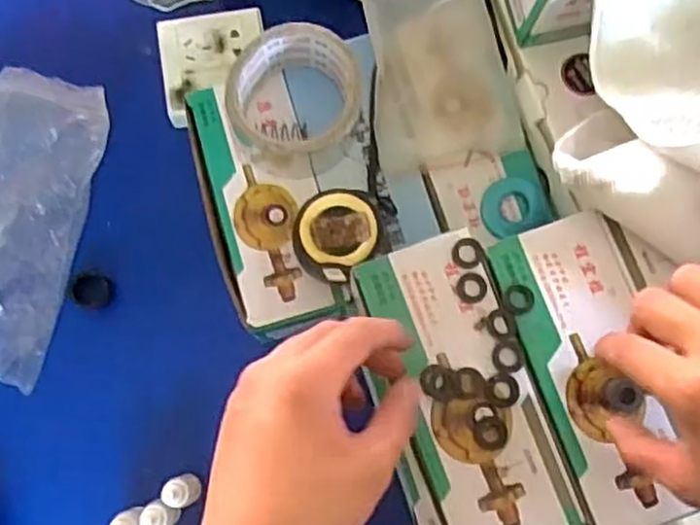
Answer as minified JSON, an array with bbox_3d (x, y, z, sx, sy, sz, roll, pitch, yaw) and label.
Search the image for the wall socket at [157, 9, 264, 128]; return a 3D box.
[{"bbox_3d":[-0.109,-0.158,0.609,0.084,0.027,0.090,-10,78,-3],"label":"wall socket"}]

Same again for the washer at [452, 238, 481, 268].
[{"bbox_3d":[0.068,-0.005,0.432,0.017,0.004,0.017,0,78,-1],"label":"washer"}]

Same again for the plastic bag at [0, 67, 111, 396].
[{"bbox_3d":[-0.272,-0.032,0.572,0.129,0.049,0.233,14,78,2],"label":"plastic bag"}]

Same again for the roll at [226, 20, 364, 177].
[{"bbox_3d":[-0.038,-0.109,0.508,0.084,0.051,0.091,0,78,-1],"label":"roll"}]

